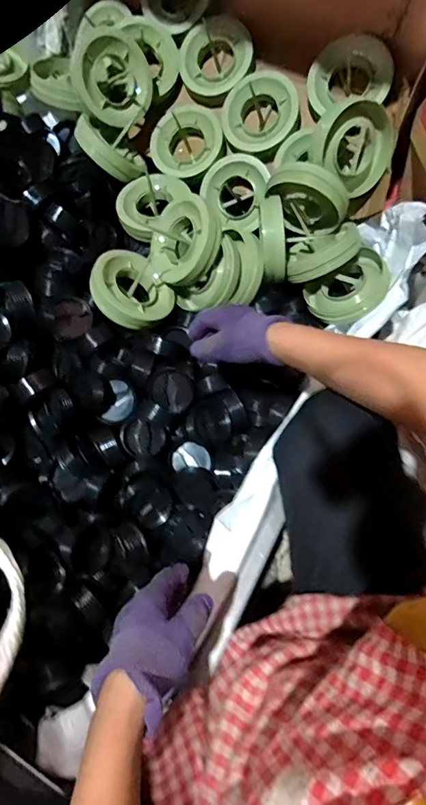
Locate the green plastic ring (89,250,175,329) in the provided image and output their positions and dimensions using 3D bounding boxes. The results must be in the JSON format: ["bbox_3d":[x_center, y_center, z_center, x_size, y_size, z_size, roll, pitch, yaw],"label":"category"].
[{"bbox_3d":[-0.131,-0.180,0.674,0.131,0.042,0.117,44,55,-14],"label":"green plastic ring"}]

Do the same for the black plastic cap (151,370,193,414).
[{"bbox_3d":[-0.061,-0.015,0.641,0.055,0.027,0.067,-36,73,13],"label":"black plastic cap"}]

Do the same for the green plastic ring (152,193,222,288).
[{"bbox_3d":[-0.046,-0.252,0.664,0.111,0.032,0.127,7,106,25],"label":"green plastic ring"}]

